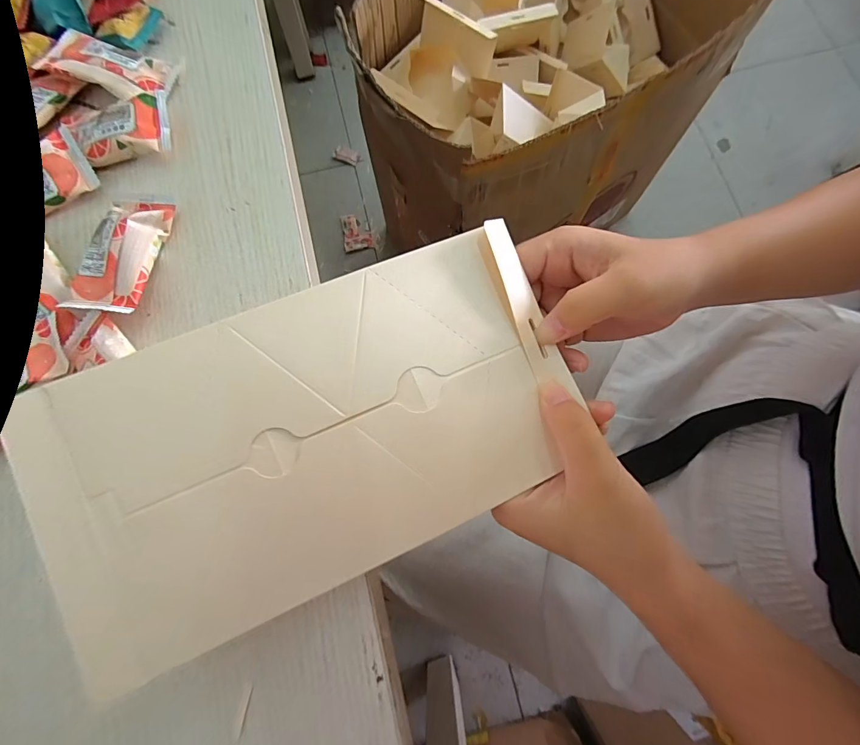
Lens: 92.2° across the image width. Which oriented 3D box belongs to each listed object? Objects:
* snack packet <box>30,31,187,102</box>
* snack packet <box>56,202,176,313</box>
[{"bbox_3d":[-0.197,-0.189,0.255,0.073,0.015,0.038,12,77,4],"label":"snack packet"},{"bbox_3d":[-0.165,-0.064,0.222,0.036,0.012,0.067,7,77,3],"label":"snack packet"}]

